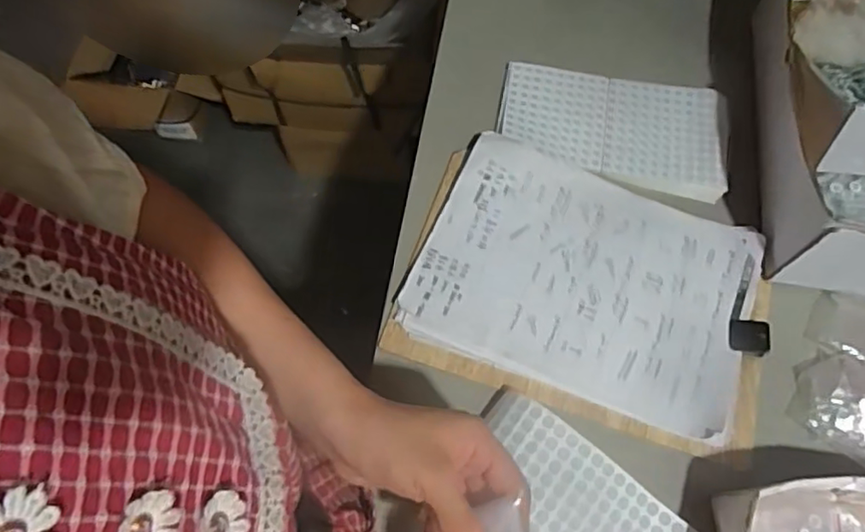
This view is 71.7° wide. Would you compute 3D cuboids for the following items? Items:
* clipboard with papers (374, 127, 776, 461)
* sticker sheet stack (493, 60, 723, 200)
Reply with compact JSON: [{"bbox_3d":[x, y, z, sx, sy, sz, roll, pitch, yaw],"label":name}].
[{"bbox_3d":[0.139,0.014,0.545,0.312,0.020,0.237,18,65,8],"label":"clipboard with papers"},{"bbox_3d":[0.182,-0.145,0.615,0.228,0.015,0.123,15,72,12],"label":"sticker sheet stack"}]

